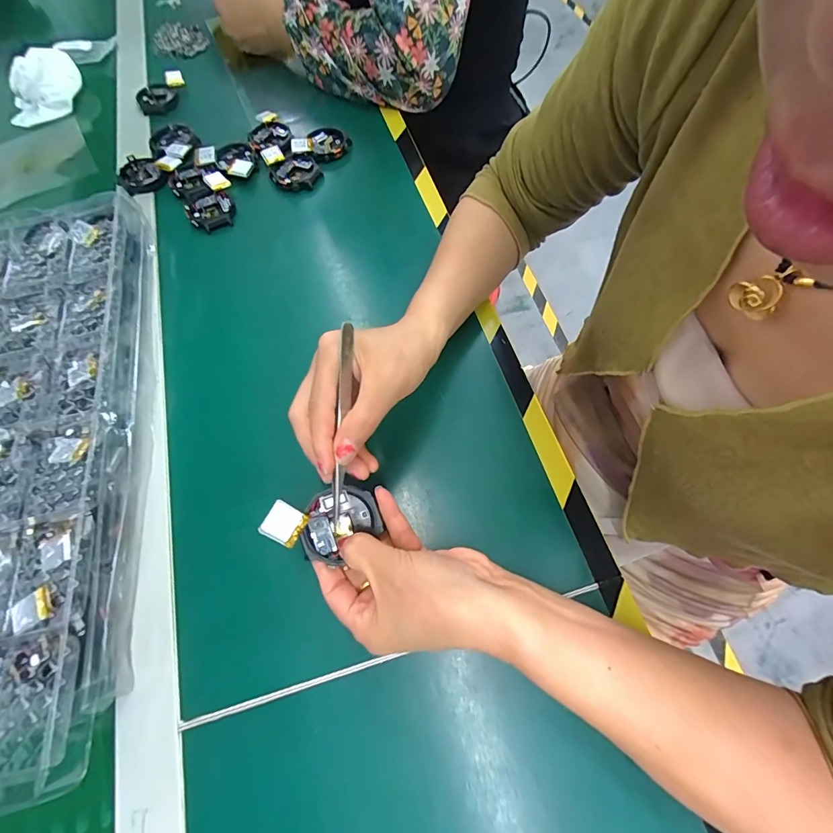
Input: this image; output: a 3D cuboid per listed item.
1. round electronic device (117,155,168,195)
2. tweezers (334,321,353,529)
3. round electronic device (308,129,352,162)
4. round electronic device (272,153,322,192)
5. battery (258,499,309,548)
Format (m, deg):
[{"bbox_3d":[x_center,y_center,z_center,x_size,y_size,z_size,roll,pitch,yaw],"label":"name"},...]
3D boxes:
[{"bbox_3d":[-0.302,-0.264,0.449,0.045,0.016,0.041,-1,66,3],"label":"round electronic device"},{"bbox_3d":[-0.045,0.006,0.253,0.006,0.010,0.124,4,92,4],"label":"tweezers"},{"bbox_3d":[-0.098,-0.312,0.469,0.044,0.013,0.048,-1,66,3],"label":"round electronic device"},{"bbox_3d":[-0.133,-0.267,0.450,0.052,0.010,0.045,-22,67,-6],"label":"round electronic device"},{"bbox_3d":[-0.080,0.065,0.248,0.023,0.004,0.022,32,76,-13],"label":"battery"}]

